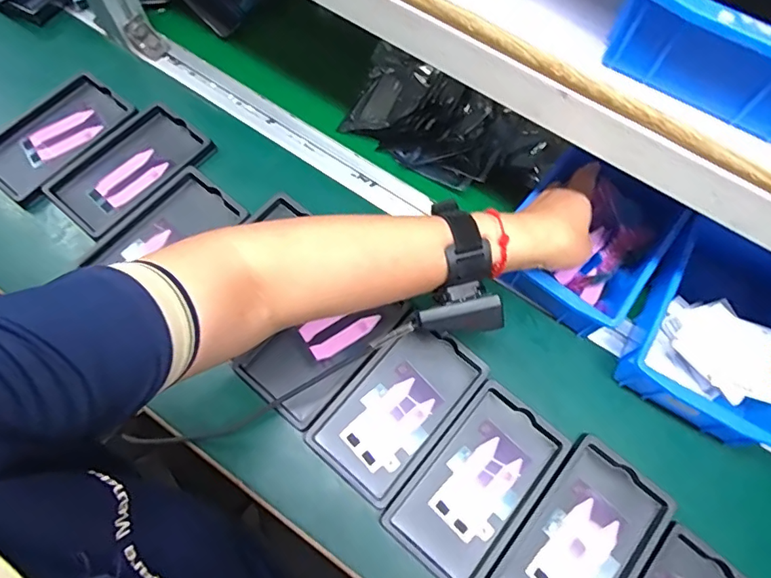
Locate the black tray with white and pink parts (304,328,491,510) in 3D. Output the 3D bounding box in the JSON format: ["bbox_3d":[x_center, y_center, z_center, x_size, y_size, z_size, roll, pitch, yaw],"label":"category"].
[{"bbox_3d":[0.012,0.107,0.462,0.094,0.015,0.157,39,71,12],"label":"black tray with white and pink parts"}]

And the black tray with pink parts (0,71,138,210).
[{"bbox_3d":[-0.362,-0.168,0.554,0.097,0.017,0.156,36,71,11],"label":"black tray with pink parts"}]

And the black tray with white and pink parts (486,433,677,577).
[{"bbox_3d":[0.165,0.214,0.423,0.095,0.012,0.158,40,72,13],"label":"black tray with white and pink parts"}]

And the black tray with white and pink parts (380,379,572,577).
[{"bbox_3d":[0.081,0.168,0.438,0.092,0.012,0.158,40,72,13],"label":"black tray with white and pink parts"}]

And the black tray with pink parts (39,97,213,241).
[{"bbox_3d":[-0.276,-0.131,0.547,0.158,0.026,0.094,-42,76,-17],"label":"black tray with pink parts"}]

